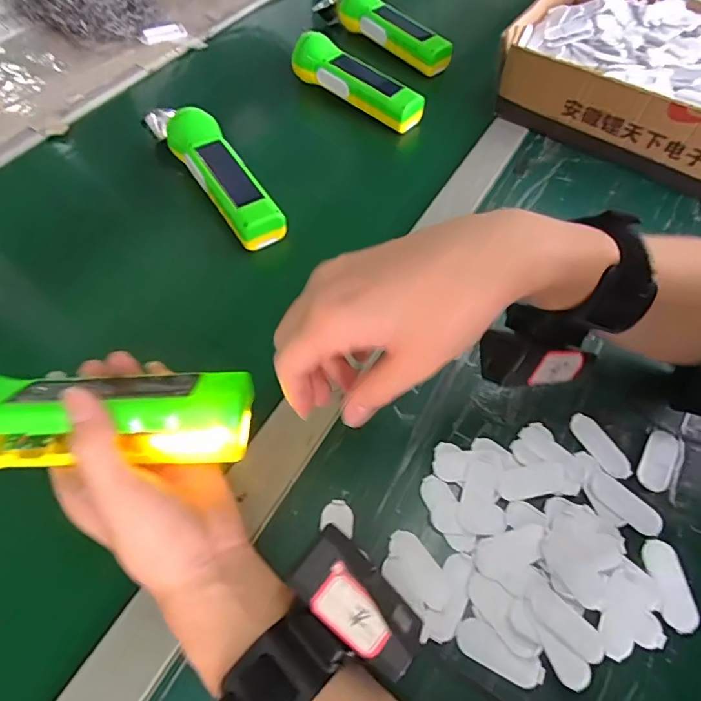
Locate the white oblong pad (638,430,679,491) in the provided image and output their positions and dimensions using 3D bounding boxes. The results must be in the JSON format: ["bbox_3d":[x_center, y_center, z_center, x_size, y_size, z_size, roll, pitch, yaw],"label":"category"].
[{"bbox_3d":[0.218,0.078,0.325,0.020,0.006,0.045,29,62,15],"label":"white oblong pad"}]

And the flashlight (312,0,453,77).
[{"bbox_3d":[0.039,-0.428,0.603,0.218,0.045,0.048,39,64,19],"label":"flashlight"}]

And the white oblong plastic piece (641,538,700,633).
[{"bbox_3d":[0.196,0.144,0.284,0.021,0.006,0.050,-4,59,-5],"label":"white oblong plastic piece"}]

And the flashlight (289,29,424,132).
[{"bbox_3d":[0.003,-0.309,0.529,0.172,0.040,0.049,37,64,19],"label":"flashlight"}]

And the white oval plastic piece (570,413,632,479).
[{"bbox_3d":[0.178,0.068,0.329,0.018,0.004,0.050,-25,63,-16],"label":"white oval plastic piece"}]

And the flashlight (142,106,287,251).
[{"bbox_3d":[-0.129,-0.177,0.445,0.054,0.040,0.203,-32,65,-20],"label":"flashlight"}]

